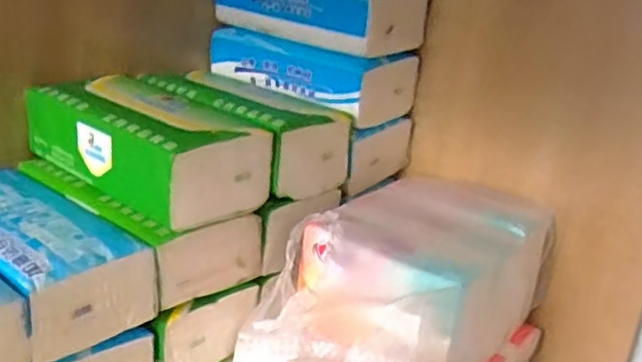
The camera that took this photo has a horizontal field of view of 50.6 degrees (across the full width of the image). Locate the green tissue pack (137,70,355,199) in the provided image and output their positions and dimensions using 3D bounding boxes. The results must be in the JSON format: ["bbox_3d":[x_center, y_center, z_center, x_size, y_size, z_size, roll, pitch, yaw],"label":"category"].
[{"bbox_3d":[-0.069,-0.042,0.550,0.164,0.060,0.100,19,21,30],"label":"green tissue pack"}]

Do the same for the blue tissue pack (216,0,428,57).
[{"bbox_3d":[-0.001,-0.152,0.596,0.165,0.053,0.092,22,23,38],"label":"blue tissue pack"}]

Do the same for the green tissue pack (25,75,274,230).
[{"bbox_3d":[-0.127,-0.028,0.493,0.165,0.059,0.088,21,22,35],"label":"green tissue pack"}]

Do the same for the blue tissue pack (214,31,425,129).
[{"bbox_3d":[-0.009,-0.101,0.615,0.173,0.051,0.084,20,22,33],"label":"blue tissue pack"}]

